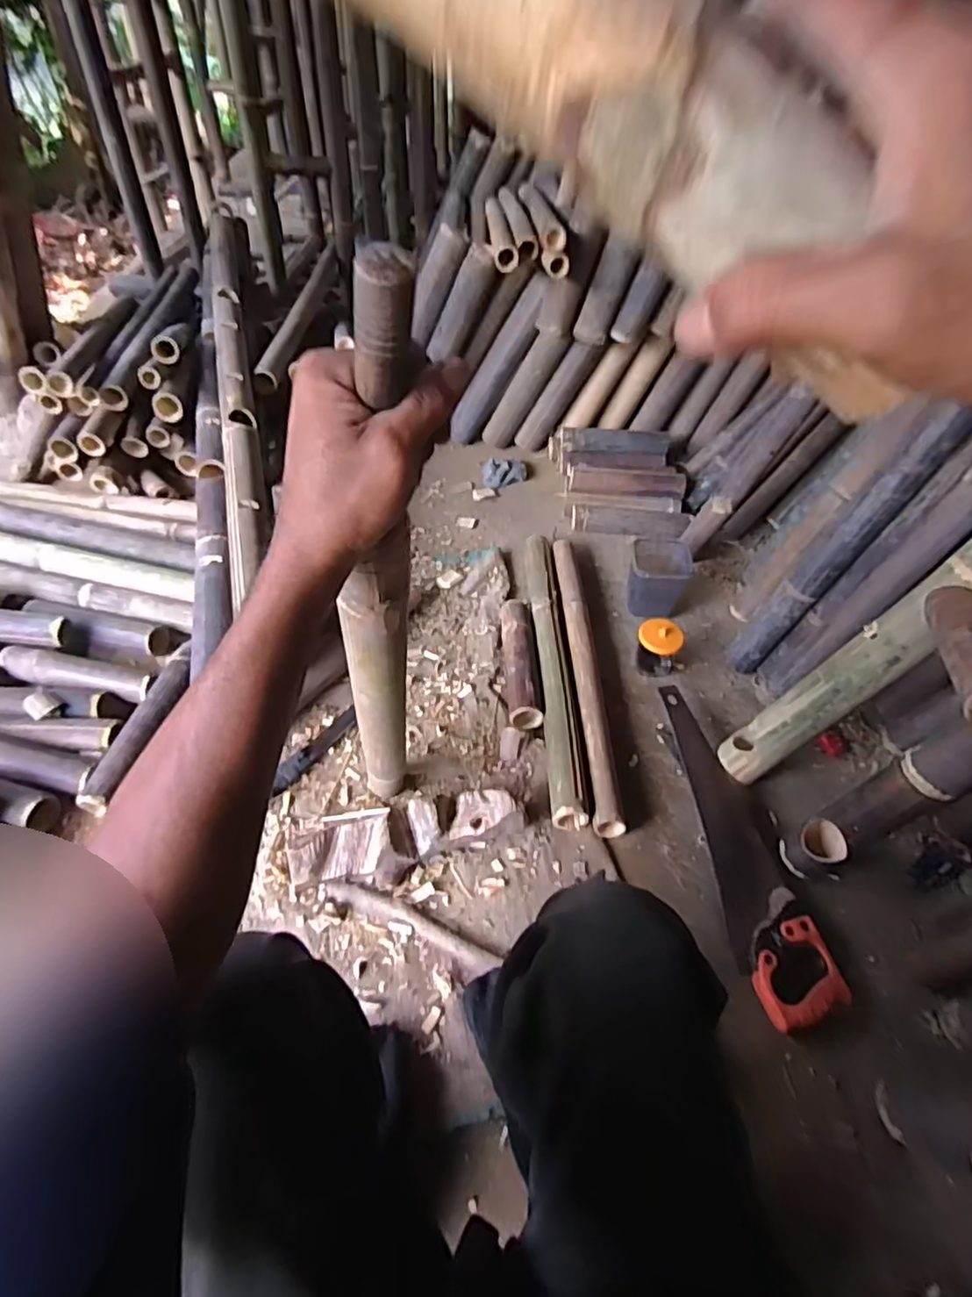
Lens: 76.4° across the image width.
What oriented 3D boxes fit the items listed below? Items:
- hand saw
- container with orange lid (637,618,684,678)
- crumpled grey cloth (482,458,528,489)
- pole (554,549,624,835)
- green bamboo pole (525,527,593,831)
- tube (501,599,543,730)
[{"bbox_3d":[0.359,0.269,0.919,0.126,0.035,0.510,-5,48,-10],"label":"hand saw"},{"bbox_3d":[0.313,0.000,1.131,0.076,0.092,0.073,3,47,-3],"label":"container with orange lid"},{"bbox_3d":[0.048,-0.443,1.567,0.114,0.041,0.090,5,47,-1],"label":"crumpled grey cloth"},{"bbox_3d":[0.178,0.025,1.121,0.052,0.044,0.649,2,47,-4],"label":"pole"},{"bbox_3d":[0.120,0.016,1.134,0.060,0.045,0.650,2,47,-4],"label":"green bamboo pole"},{"bbox_3d":[0.060,0.014,1.127,0.052,0.054,0.289,0,47,-6],"label":"tube"}]

